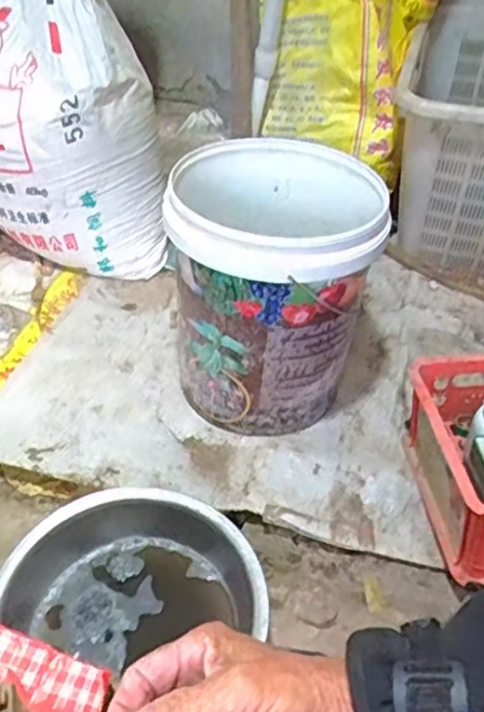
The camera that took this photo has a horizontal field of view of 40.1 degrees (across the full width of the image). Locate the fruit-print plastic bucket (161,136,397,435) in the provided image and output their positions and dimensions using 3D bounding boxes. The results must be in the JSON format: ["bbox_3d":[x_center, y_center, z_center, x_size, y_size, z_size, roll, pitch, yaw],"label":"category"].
[{"bbox_3d":[0.047,-0.126,1.048,0.297,0.355,0.373,1,47,1],"label":"fruit-print plastic bucket"}]

